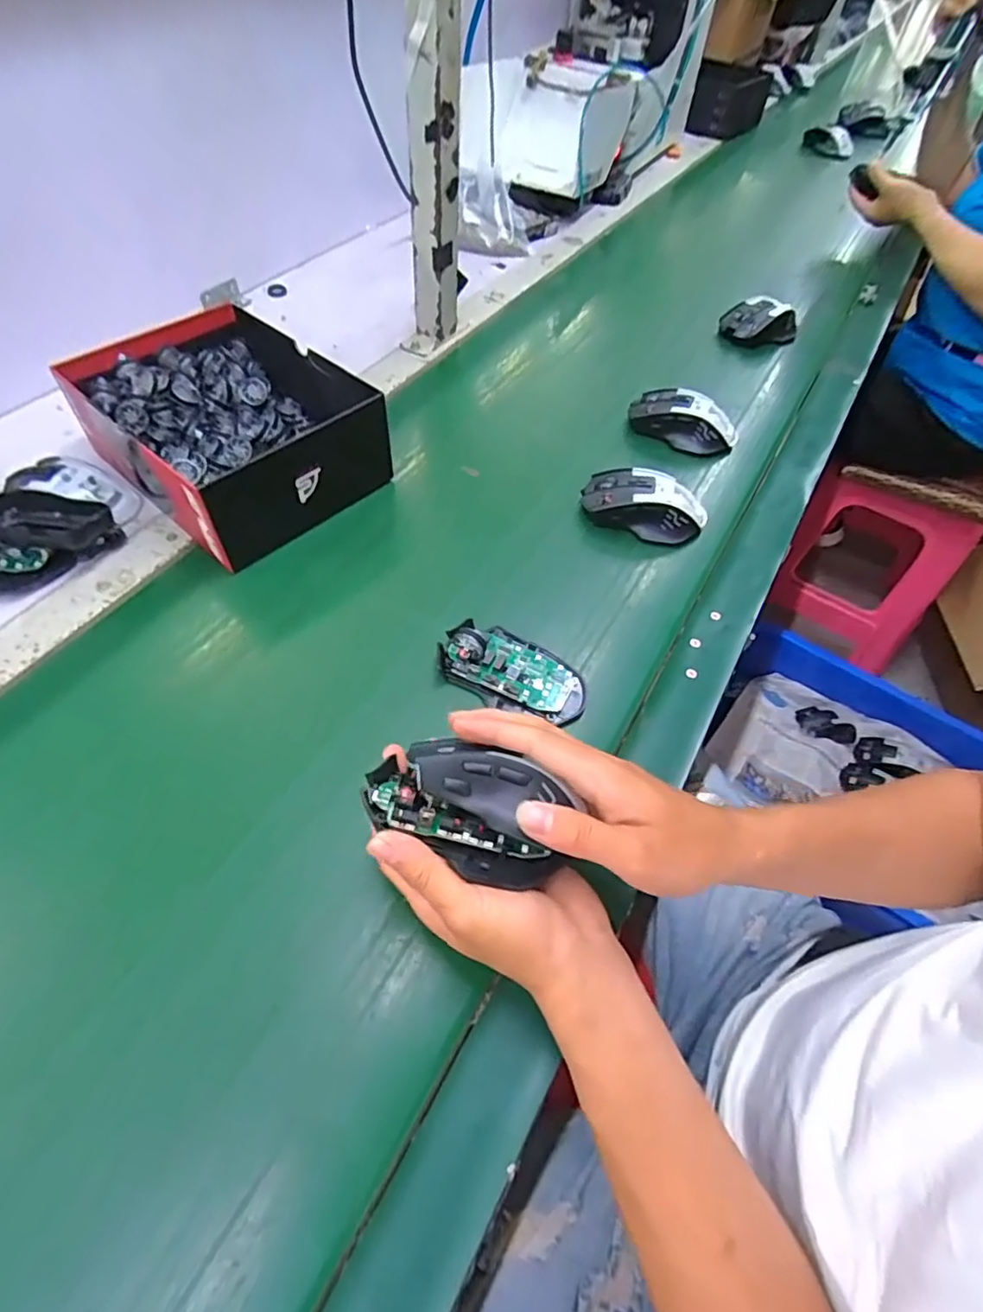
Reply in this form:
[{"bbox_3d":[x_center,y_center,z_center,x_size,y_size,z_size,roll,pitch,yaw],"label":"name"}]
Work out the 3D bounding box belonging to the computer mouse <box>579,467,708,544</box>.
[{"bbox_3d":[0.146,-0.144,0.579,0.118,0.041,0.063,17,55,8],"label":"computer mouse"}]

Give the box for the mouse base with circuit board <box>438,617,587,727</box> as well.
[{"bbox_3d":[0.018,0.006,0.468,0.115,0.030,0.062,25,56,14],"label":"mouse base with circuit board"}]

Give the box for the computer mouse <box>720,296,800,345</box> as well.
[{"bbox_3d":[0.348,-0.432,0.798,0.094,0.048,0.047,-5,55,-6],"label":"computer mouse"}]

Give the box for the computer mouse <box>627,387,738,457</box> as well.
[{"bbox_3d":[0.209,-0.256,0.662,0.115,0.042,0.062,30,58,17],"label":"computer mouse"}]

